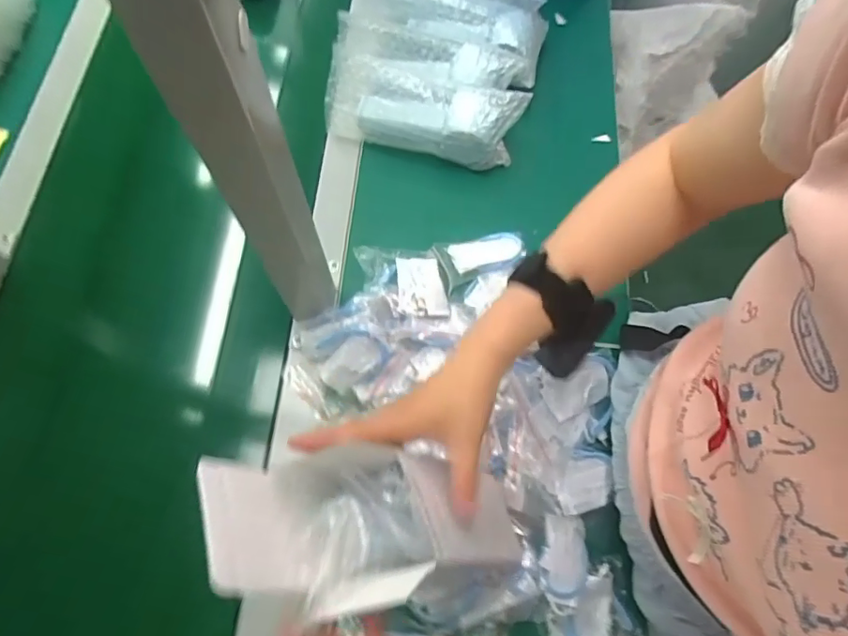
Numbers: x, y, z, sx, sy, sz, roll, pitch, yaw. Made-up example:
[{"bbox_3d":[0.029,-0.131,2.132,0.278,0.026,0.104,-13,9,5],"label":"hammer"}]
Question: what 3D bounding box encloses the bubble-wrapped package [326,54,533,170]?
[{"bbox_3d":[-0.002,-0.215,0.567,0.207,0.083,0.057,11,69,2],"label":"bubble-wrapped package"}]

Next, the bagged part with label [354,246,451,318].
[{"bbox_3d":[-0.019,-0.036,0.530,0.080,0.029,0.090,-10,70,-6],"label":"bagged part with label"}]

